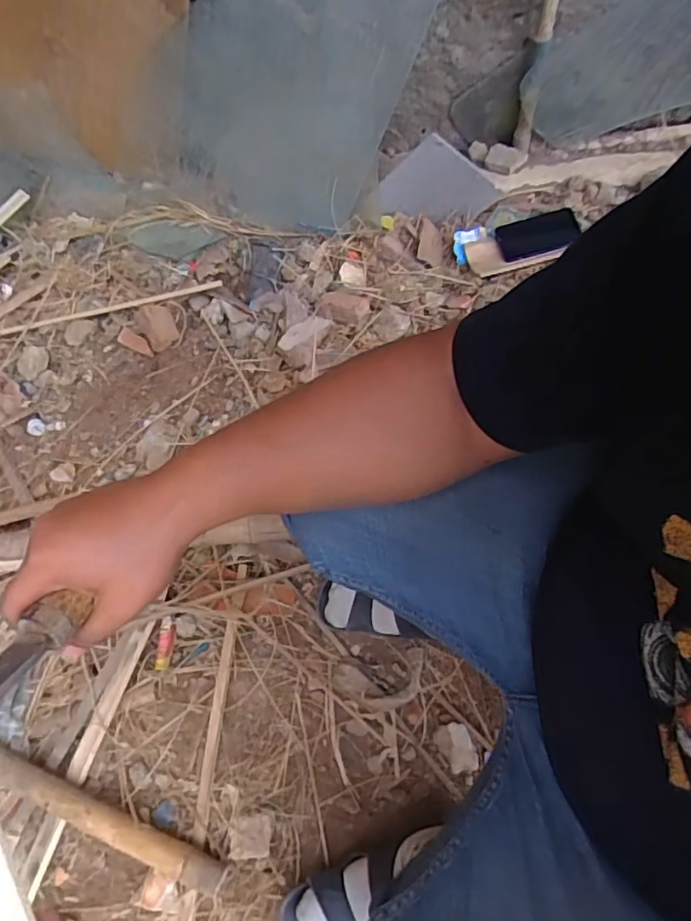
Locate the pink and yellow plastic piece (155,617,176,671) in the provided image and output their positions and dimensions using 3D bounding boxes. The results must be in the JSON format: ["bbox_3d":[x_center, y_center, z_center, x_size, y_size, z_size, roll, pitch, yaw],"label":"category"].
[{"bbox_3d":[-0.254,0.258,0.804,0.020,0.012,0.069,1,66,4],"label":"pink and yellow plastic piece"}]

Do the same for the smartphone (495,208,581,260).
[{"bbox_3d":[0.352,-0.410,1.031,0.154,0.017,0.063,-19,99,-6],"label":"smartphone"}]

